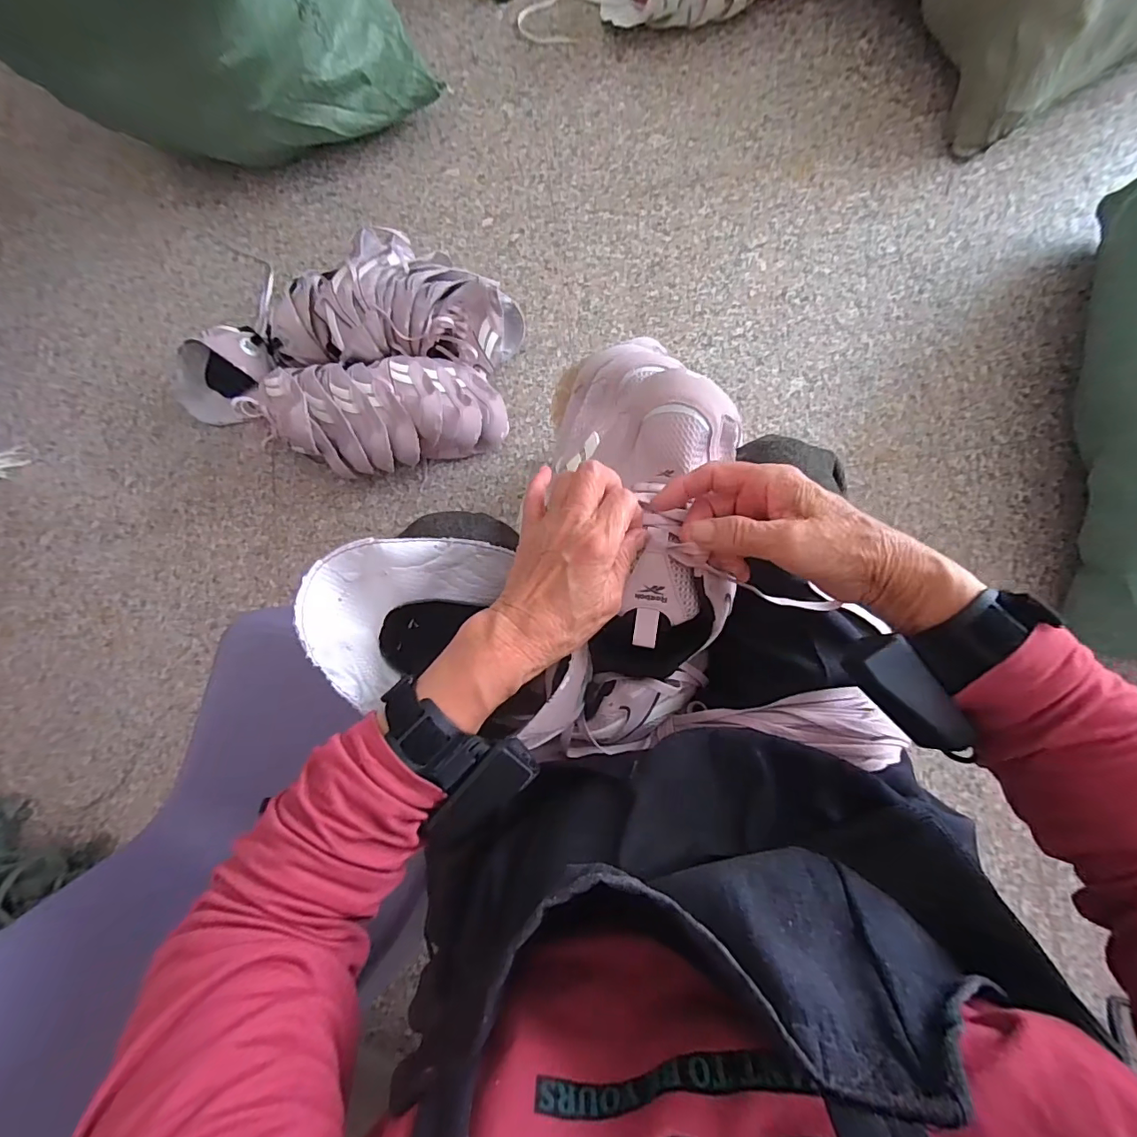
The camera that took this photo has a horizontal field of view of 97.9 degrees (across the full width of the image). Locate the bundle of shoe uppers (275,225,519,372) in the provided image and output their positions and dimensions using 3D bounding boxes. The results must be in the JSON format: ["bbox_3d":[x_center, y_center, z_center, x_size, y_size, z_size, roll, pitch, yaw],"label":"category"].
[{"bbox_3d":[-0.314,-0.469,0.890,0.436,0.167,0.221,-3,84,6],"label":"bundle of shoe uppers"}]

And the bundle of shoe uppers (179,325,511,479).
[{"bbox_3d":[-0.429,-0.286,0.891,0.617,0.145,0.217,7,85,7],"label":"bundle of shoe uppers"}]

